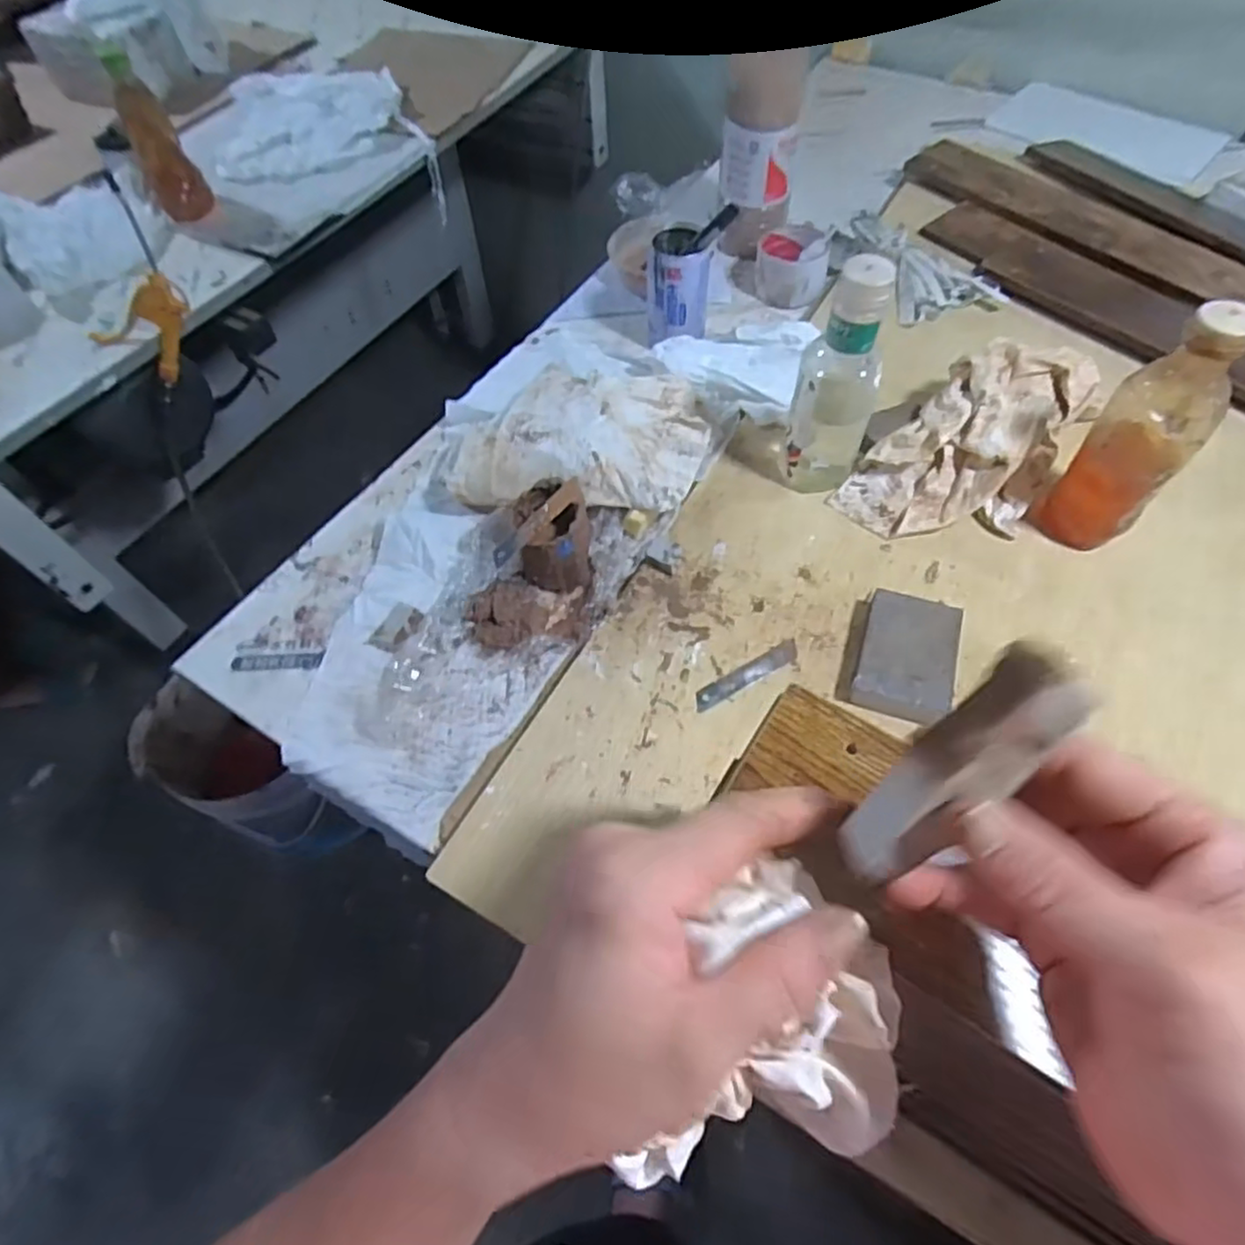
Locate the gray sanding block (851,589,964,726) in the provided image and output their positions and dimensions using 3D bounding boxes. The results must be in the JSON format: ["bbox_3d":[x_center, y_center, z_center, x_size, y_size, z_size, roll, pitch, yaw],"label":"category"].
[{"bbox_3d":[0.223,0.029,0.545,0.068,0.025,0.103,16,62,12],"label":"gray sanding block"}]

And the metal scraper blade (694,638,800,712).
[{"bbox_3d":[0.100,0.041,0.558,0.097,0.004,0.018,-27,62,-12],"label":"metal scraper blade"}]

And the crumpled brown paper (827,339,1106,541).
[{"bbox_3d":[0.315,-0.161,0.623,0.208,0.085,0.134,-41,66,-19],"label":"crumpled brown paper"}]

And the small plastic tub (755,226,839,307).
[{"bbox_3d":[0.200,-0.429,0.824,0.082,0.056,0.098,3,60,5],"label":"small plastic tub"}]

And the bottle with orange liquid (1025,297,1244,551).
[{"bbox_3d":[0.402,-0.141,0.539,0.072,0.197,0.062,38,68,22],"label":"bottle with orange liquid"}]

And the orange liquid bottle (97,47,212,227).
[{"bbox_3d":[-0.599,-0.617,0.892,0.066,0.184,0.067,-22,34,-9],"label":"orange liquid bottle"}]

